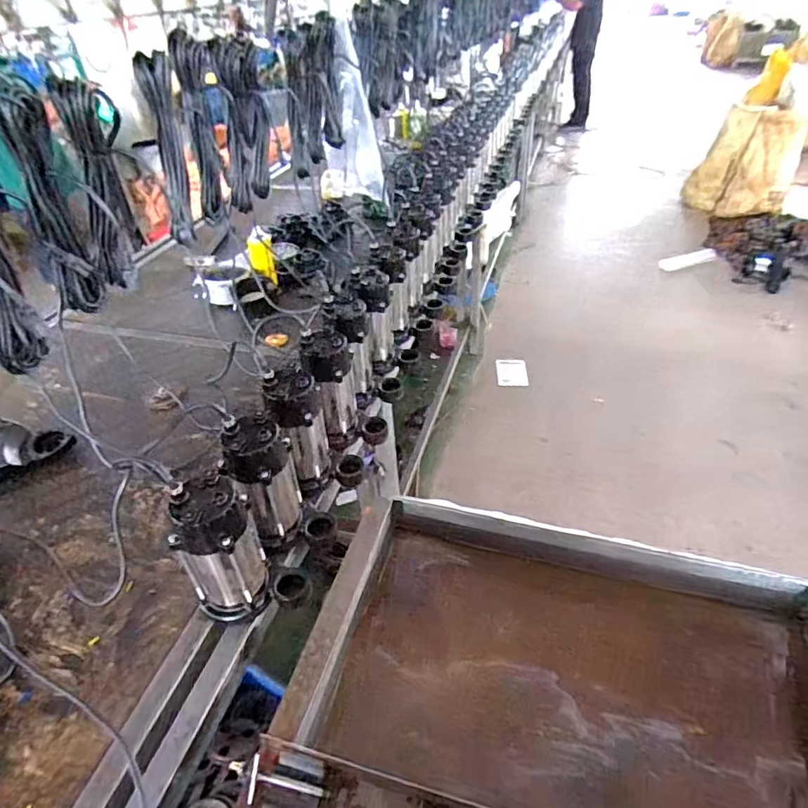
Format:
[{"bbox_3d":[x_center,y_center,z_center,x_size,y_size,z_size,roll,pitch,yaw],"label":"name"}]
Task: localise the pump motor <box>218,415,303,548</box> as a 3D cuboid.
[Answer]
[{"bbox_3d":[-0.221,0.124,0.841,0.104,0.204,0.087,-18,42,-17],"label":"pump motor"}]

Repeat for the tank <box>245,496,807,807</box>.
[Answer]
[{"bbox_3d":[0.249,0.467,0.770,0.743,0.258,0.633,9,41,15],"label":"tank"}]

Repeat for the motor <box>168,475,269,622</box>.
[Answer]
[{"bbox_3d":[-0.258,0.211,0.754,0.102,0.232,0.087,-12,40,-9],"label":"motor"}]

